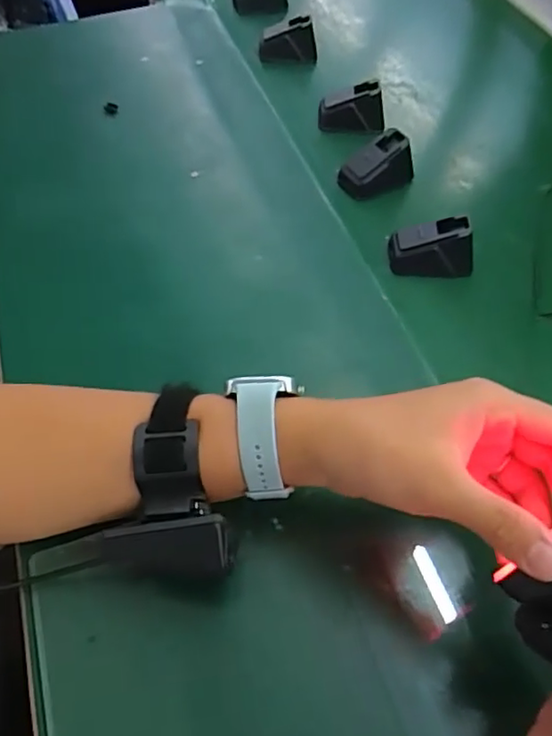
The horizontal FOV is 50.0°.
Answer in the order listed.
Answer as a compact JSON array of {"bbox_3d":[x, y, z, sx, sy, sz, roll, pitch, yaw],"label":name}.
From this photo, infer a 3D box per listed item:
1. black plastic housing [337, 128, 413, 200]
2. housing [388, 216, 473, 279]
[{"bbox_3d":[0.095,-0.187,0.546,0.062,0.040,0.044,-28,60,-19],"label":"black plastic housing"},{"bbox_3d":[0.128,-0.098,0.488,0.064,0.042,0.031,1,55,-1],"label":"housing"}]

